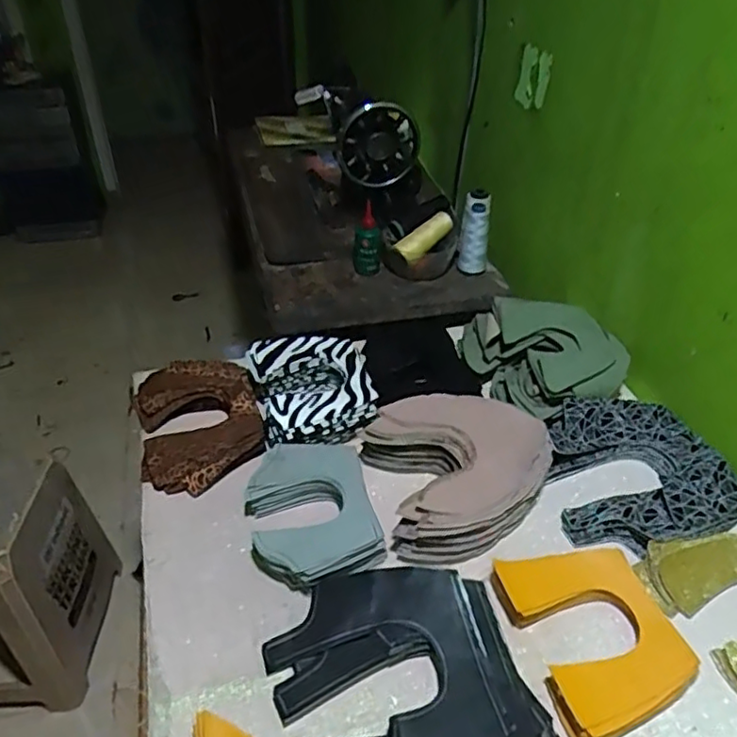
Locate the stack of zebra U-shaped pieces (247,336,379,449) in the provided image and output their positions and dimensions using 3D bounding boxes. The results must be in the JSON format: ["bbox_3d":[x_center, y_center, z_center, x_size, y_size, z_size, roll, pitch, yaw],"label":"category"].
[{"bbox_3d":[-0.064,0.027,0.772,0.138,0.058,0.159,-9,39,-12],"label":"stack of zebra U-shaped pieces"}]

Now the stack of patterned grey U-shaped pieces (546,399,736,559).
[{"bbox_3d":[0.285,0.112,0.687,0.182,0.045,0.180,-8,39,-10],"label":"stack of patterned grey U-shaped pieces"}]

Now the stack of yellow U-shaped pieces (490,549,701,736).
[{"bbox_3d":[0.191,0.224,0.545,0.117,0.033,0.154,-10,40,-13],"label":"stack of yellow U-shaped pieces"}]

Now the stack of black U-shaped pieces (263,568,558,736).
[{"bbox_3d":[0.026,0.254,0.511,0.193,0.033,0.211,-11,40,-14],"label":"stack of black U-shaped pieces"}]

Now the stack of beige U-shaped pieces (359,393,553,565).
[{"bbox_3d":[0.098,0.104,0.676,0.179,0.057,0.174,-8,39,-11],"label":"stack of beige U-shaped pieces"}]

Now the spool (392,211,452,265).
[{"bbox_3d":[0.095,-0.210,1.028,0.115,0.035,0.036,-40,51,-17],"label":"spool"}]

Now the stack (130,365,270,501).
[{"bbox_3d":[-0.200,0.058,0.749,0.134,0.042,0.180,-12,40,-15],"label":"stack"}]

